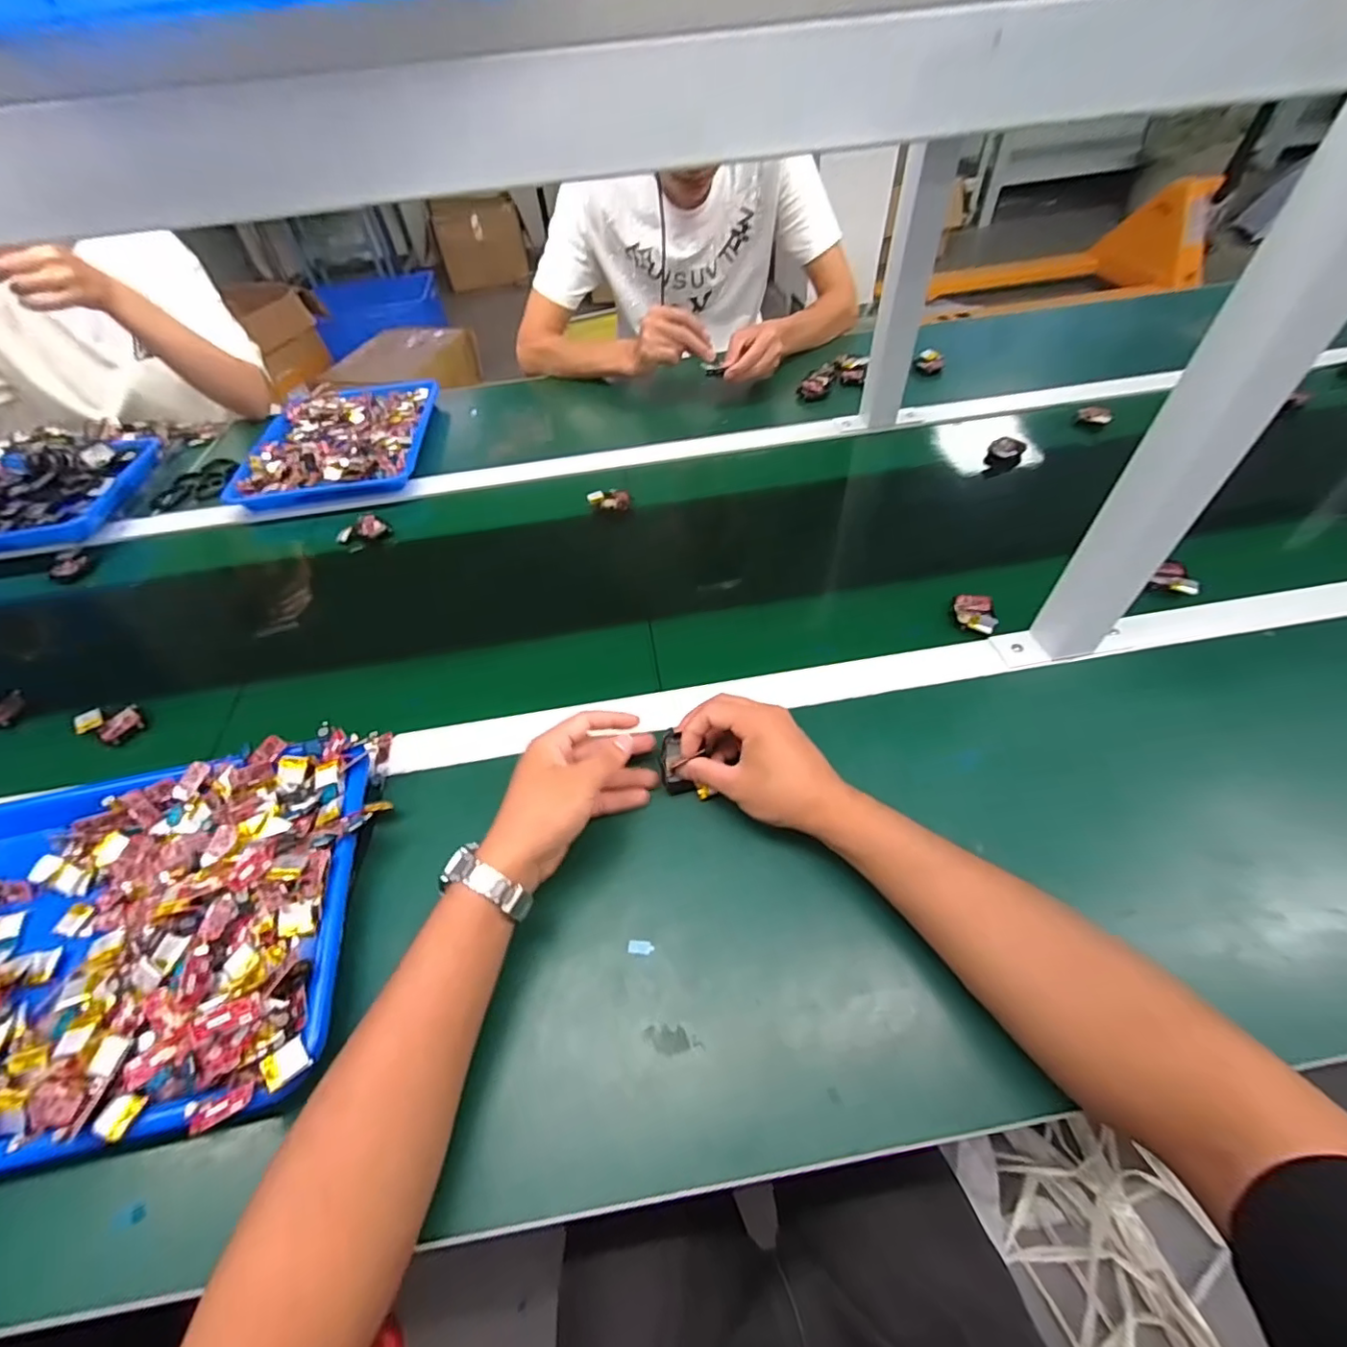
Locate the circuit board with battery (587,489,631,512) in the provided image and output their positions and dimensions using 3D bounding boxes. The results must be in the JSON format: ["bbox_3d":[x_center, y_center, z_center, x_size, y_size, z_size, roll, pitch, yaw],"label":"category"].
[{"bbox_3d":[-0.081,-0.221,0.723,0.054,0.016,0.024,8,52,11],"label":"circuit board with battery"}]

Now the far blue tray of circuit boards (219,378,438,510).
[{"bbox_3d":[-0.496,-0.361,0.853,0.247,0.034,0.302,-7,51,-1],"label":"far blue tray of circuit boards"}]

